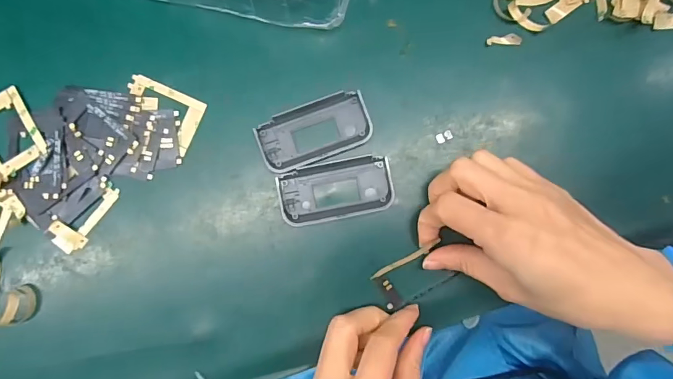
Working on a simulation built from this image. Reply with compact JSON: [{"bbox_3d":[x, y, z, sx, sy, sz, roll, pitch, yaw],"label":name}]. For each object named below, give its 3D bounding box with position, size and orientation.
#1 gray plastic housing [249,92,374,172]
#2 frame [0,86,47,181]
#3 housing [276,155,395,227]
[{"bbox_3d":[-0.015,-0.039,0.295,0.076,0.007,0.039,-21,89,-1],"label":"gray plastic housing"},{"bbox_3d":[-0.224,-0.038,0.294,0.039,0.005,0.054,-28,87,-2],"label":"frame"},{"bbox_3d":[0.000,0.001,0.293,0.075,0.008,0.039,-11,89,-1],"label":"housing"}]

